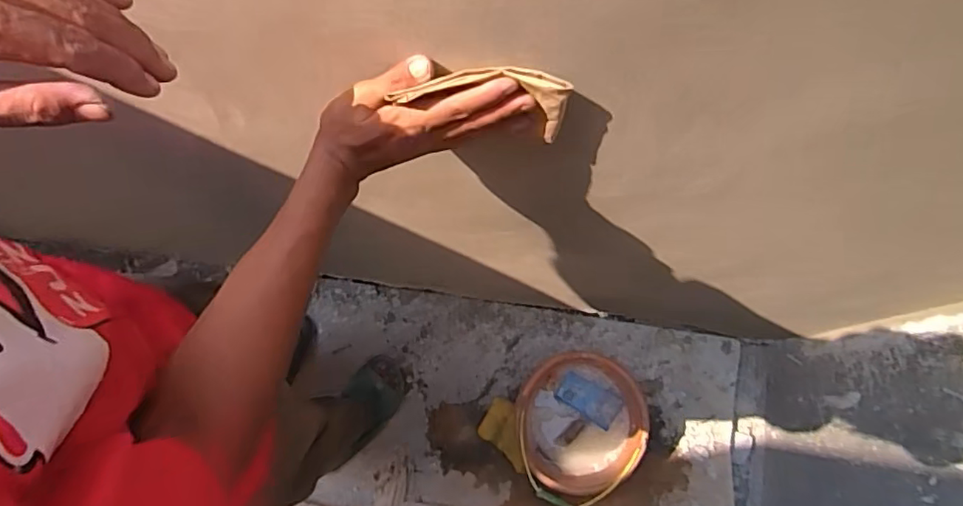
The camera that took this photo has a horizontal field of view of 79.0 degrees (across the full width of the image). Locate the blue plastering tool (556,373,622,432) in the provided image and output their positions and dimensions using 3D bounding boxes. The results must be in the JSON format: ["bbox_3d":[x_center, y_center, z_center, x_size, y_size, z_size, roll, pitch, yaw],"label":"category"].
[{"bbox_3d":[0.240,0.327,1.308,0.139,0.018,0.074,32,79,9],"label":"blue plastering tool"}]

